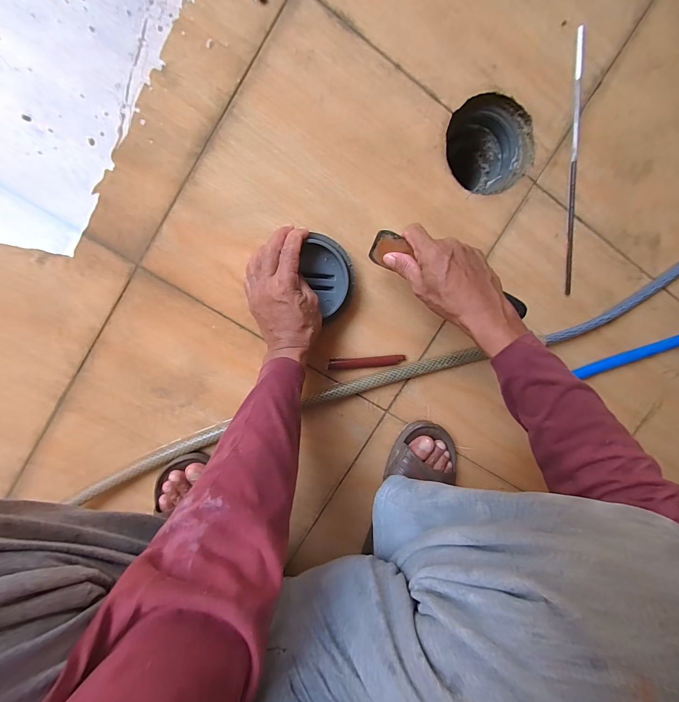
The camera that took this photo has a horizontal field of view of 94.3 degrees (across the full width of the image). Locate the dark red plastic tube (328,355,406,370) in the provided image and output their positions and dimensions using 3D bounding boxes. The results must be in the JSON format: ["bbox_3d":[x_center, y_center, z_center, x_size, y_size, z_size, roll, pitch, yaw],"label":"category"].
[{"bbox_3d":[0.040,0.016,0.458,0.112,0.014,0.016,-4,98,-5],"label":"dark red plastic tube"}]

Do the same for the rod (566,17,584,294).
[{"bbox_3d":[0.339,-0.263,0.453,0.012,0.009,0.351,-5,98,-5],"label":"rod"}]

